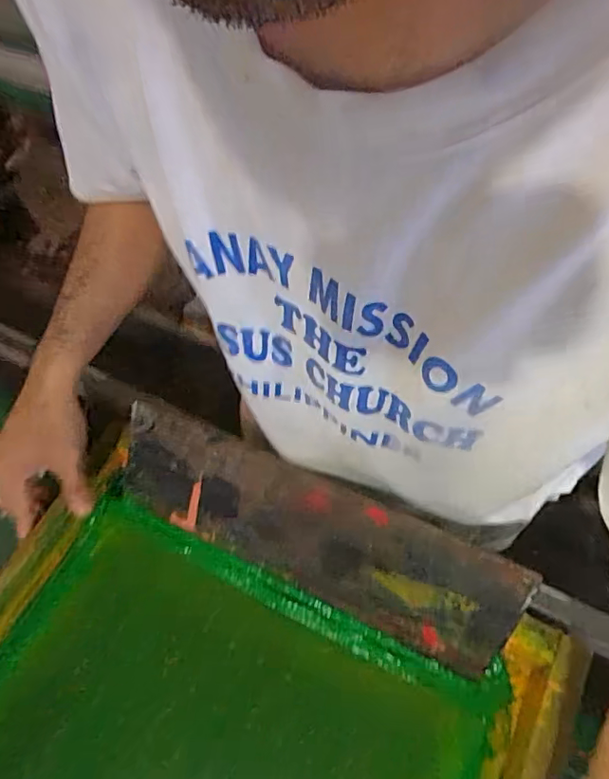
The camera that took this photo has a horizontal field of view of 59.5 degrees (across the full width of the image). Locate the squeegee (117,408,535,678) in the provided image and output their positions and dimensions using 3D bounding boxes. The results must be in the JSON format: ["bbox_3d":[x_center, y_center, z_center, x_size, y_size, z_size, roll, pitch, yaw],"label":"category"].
[{"bbox_3d":[-0.003,0.129,0.480,0.374,0.117,0.012,22,20,15],"label":"squeegee"}]

